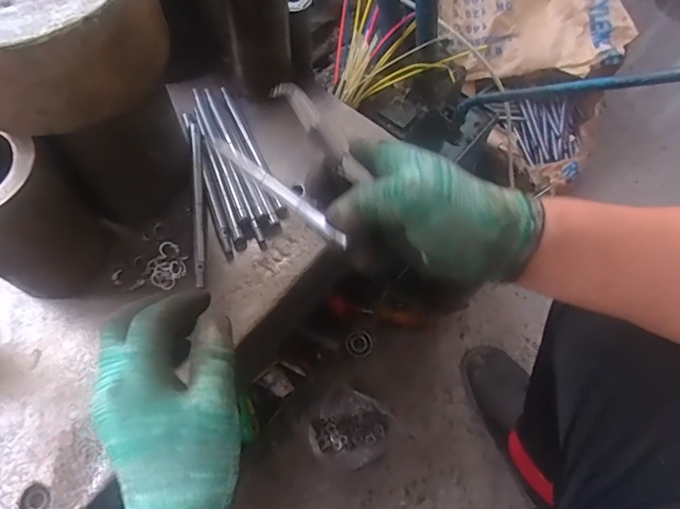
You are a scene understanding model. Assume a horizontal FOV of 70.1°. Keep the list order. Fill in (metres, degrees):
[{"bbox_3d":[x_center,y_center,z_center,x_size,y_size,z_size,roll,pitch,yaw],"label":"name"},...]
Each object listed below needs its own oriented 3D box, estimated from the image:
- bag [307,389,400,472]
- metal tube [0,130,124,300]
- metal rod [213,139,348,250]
[{"bbox_3d":[0.014,0.276,0.758,0.115,0.070,0.118,32,68,12],"label":"bag"},{"bbox_3d":[-0.244,-0.028,0.374,0.095,0.133,0.088,25,66,9],"label":"metal tube"},{"bbox_3d":[-0.049,-0.051,0.350,0.012,0.010,0.146,-39,57,-18],"label":"metal rod"}]

